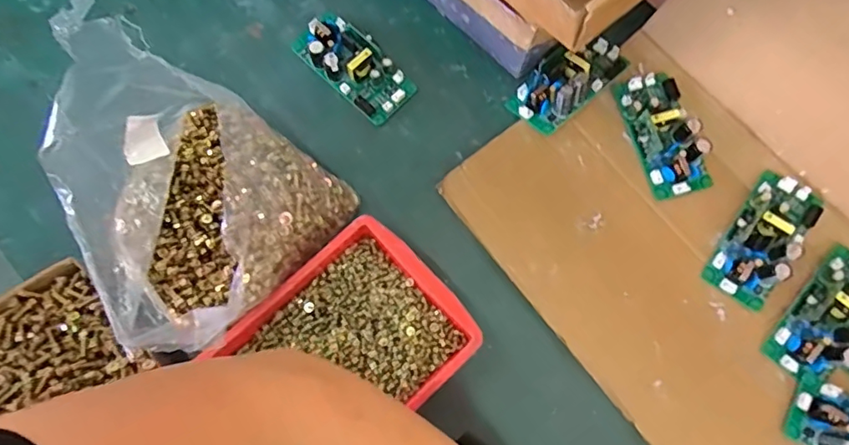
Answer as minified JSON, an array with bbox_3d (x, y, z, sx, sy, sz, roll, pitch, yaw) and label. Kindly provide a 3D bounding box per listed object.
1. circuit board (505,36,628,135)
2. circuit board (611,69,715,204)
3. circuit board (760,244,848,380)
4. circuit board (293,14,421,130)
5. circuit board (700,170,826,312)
[{"bbox_3d":[0.137,-0.136,0.495,0.116,0.027,0.054,-40,78,-8],"label":"circuit board"},{"bbox_3d":[0.218,-0.084,0.484,0.056,0.023,0.115,-13,76,-2],"label":"circuit board"},{"bbox_3d":[0.338,0.076,0.438,0.055,0.027,0.117,41,80,11],"label":"circuit board"},{"bbox_3d":[-0.067,-0.149,0.498,0.116,0.034,0.052,42,80,11],"label":"circuit board"},{"bbox_3d":[0.294,0.011,0.457,0.055,0.028,0.115,37,79,10],"label":"circuit board"}]

